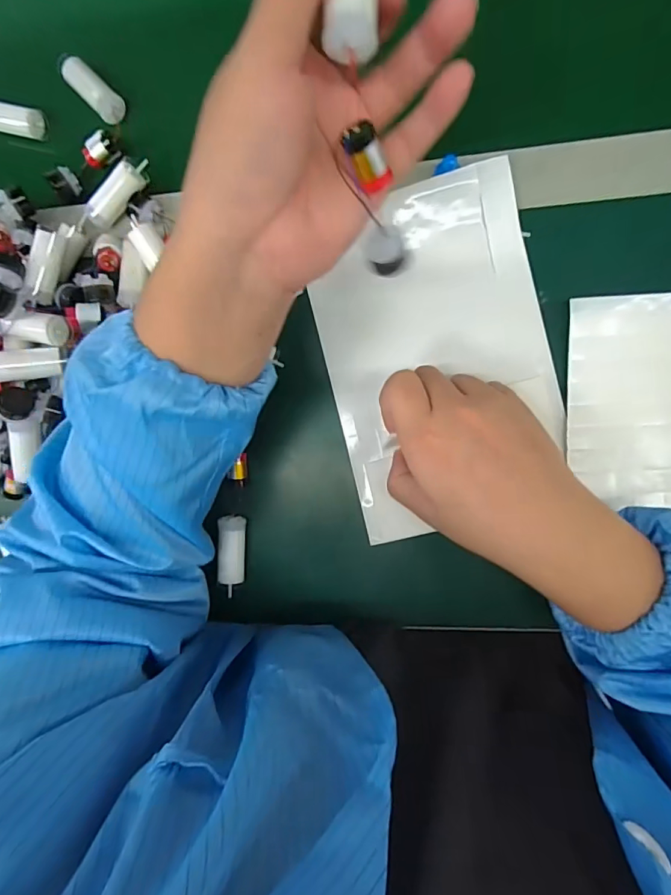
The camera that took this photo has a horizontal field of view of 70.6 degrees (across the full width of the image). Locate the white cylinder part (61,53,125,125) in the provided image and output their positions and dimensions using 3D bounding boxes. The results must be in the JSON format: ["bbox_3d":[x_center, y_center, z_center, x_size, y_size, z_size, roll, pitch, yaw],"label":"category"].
[{"bbox_3d":[-0.186,-0.275,0.365,0.021,0.015,0.055,-45,86,9],"label":"white cylinder part"}]

